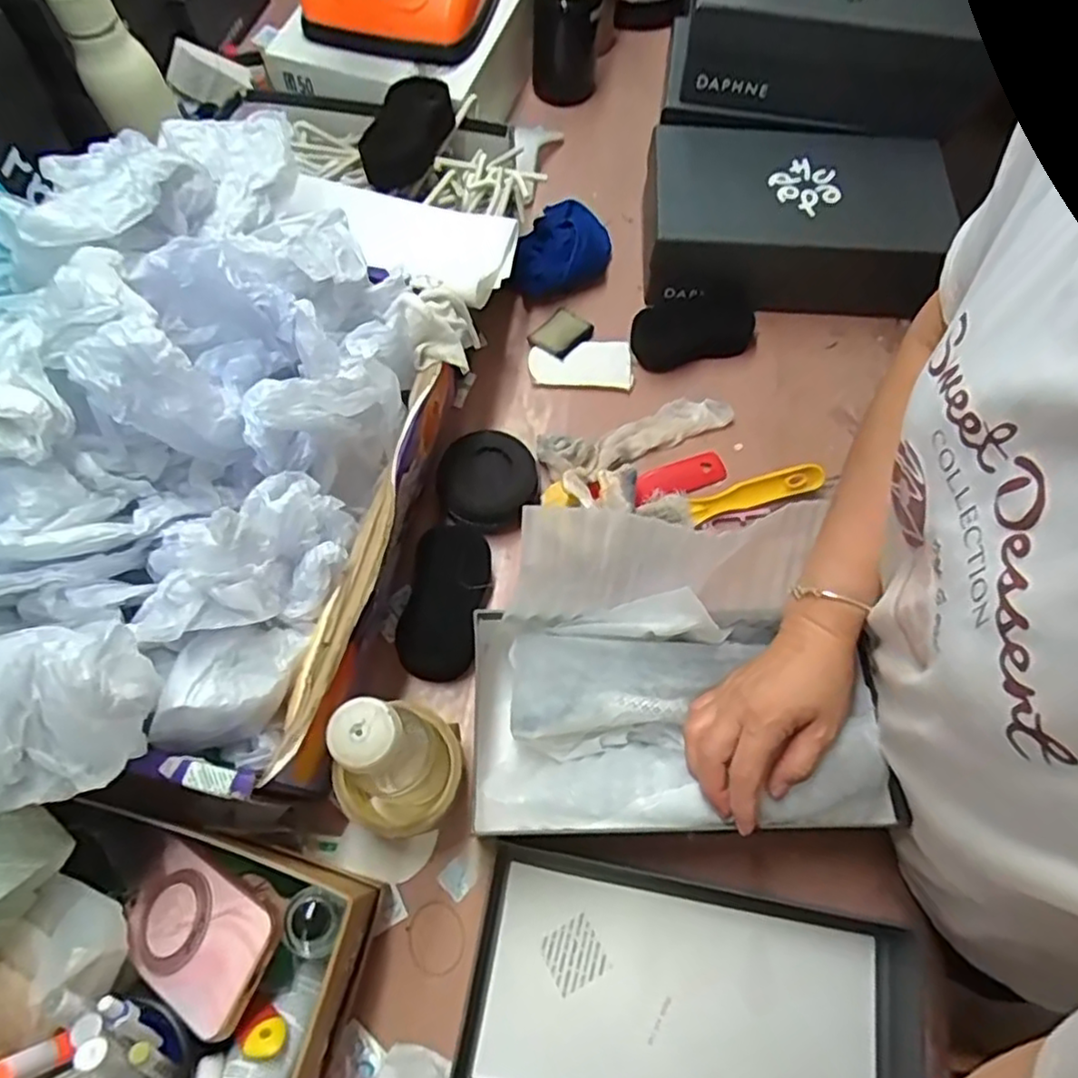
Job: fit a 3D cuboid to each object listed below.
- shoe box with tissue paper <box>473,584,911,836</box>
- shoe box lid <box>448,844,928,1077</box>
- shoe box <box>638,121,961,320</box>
[{"bbox_3d":[0.096,0.132,0.508,0.288,0.119,0.149,0,67,-2],"label":"shoe box with tissue paper"},{"bbox_3d":[0.103,0.327,0.477,0.300,0.026,0.166,11,67,3],"label":"shoe box lid"},{"bbox_3d":[0.260,-0.333,0.725,0.291,0.096,0.159,2,67,-1],"label":"shoe box"}]

